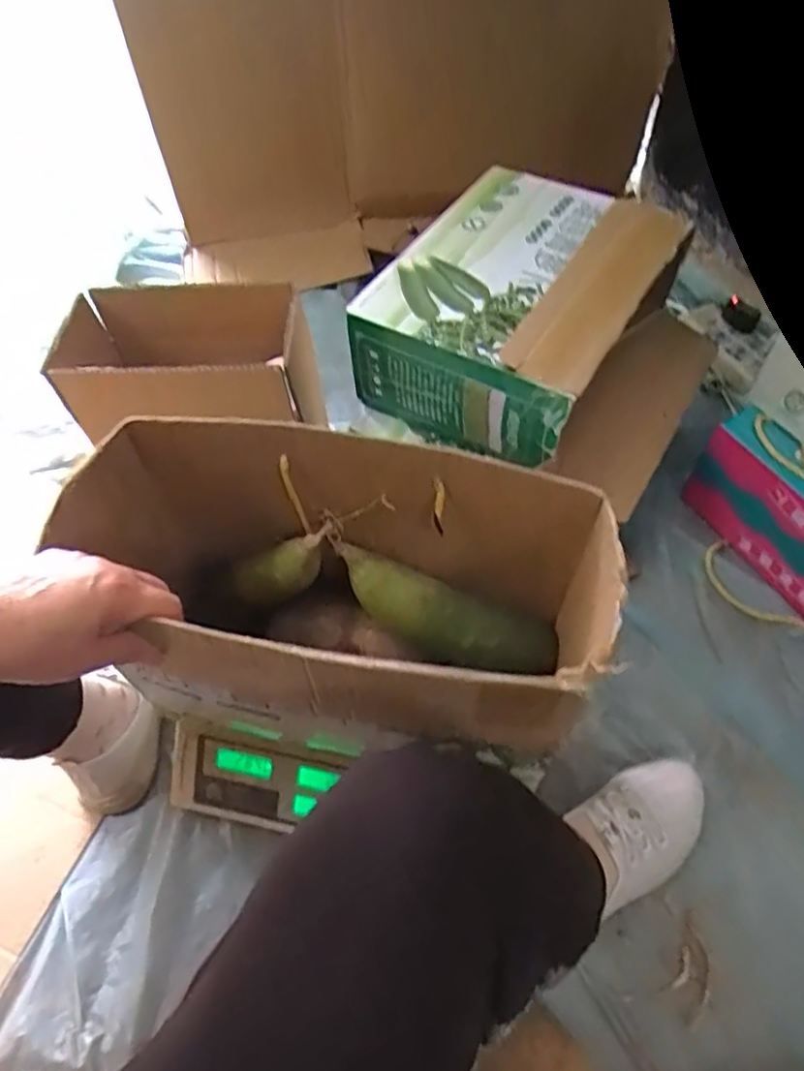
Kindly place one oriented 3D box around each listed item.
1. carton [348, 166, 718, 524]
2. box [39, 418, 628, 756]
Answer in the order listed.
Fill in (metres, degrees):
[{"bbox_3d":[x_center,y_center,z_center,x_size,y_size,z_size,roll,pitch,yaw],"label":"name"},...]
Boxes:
[{"bbox_3d":[0.170,-0.237,0.769,0.345,0.165,0.379,27,61,20],"label":"carton"},{"bbox_3d":[-0.059,0.051,0.498,0.395,0.198,0.177,11,57,10],"label":"box"}]

